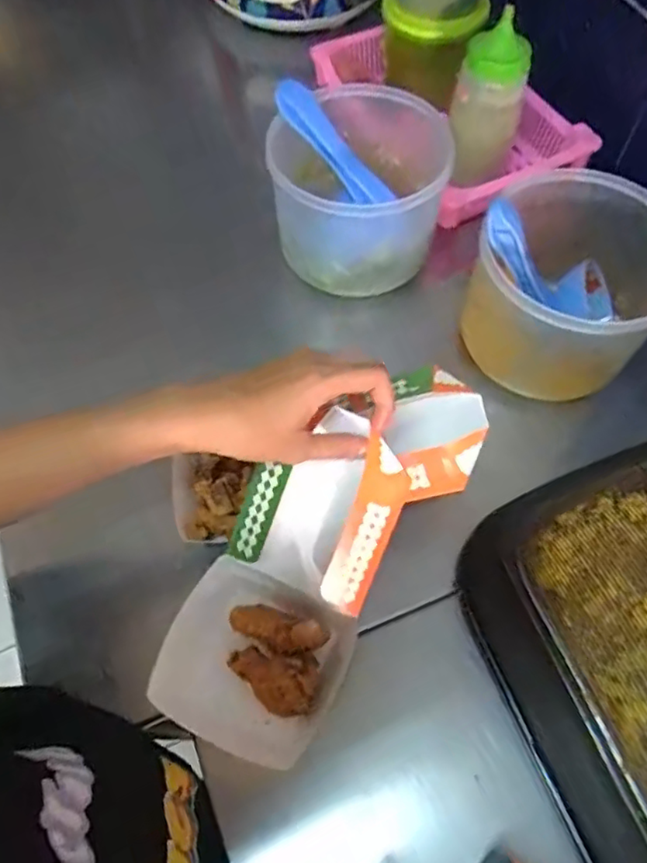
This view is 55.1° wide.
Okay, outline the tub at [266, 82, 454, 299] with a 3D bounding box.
[{"bbox_3d":[0.042,-0.240,0.606,0.139,0.120,0.167,9,64,4],"label":"tub"}]

